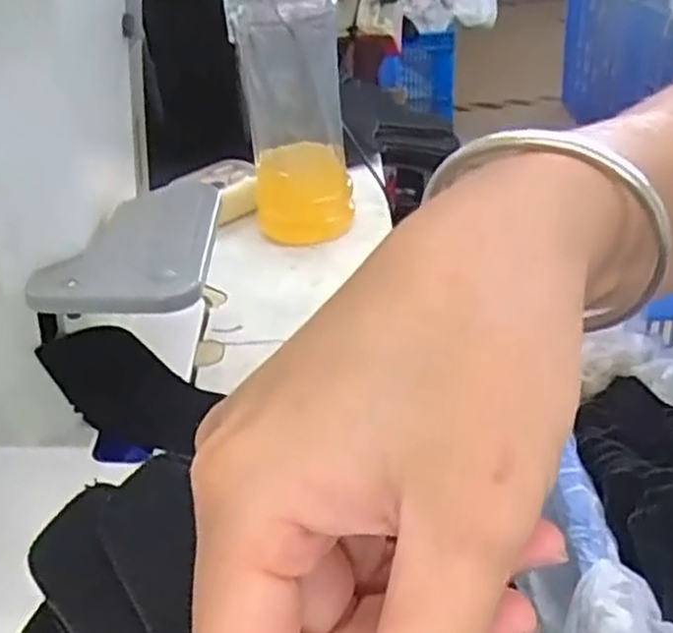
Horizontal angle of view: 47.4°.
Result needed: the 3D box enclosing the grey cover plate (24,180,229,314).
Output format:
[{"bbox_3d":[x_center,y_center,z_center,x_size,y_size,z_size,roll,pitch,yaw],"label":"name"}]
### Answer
[{"bbox_3d":[-0.090,-0.035,0.348,0.066,0.012,0.113,-4,32,1],"label":"grey cover plate"}]

